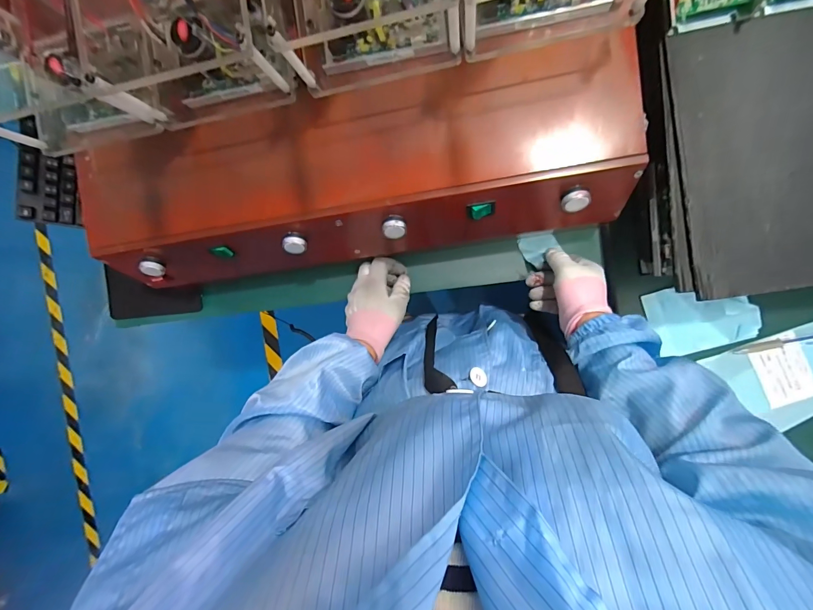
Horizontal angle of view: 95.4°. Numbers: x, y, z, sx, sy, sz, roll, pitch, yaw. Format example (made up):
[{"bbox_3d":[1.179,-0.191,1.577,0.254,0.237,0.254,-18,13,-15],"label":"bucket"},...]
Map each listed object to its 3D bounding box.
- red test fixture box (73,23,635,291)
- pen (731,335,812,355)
[{"bbox_3d":[-0.078,-0.144,0.461,0.643,0.119,0.183,-8,92,10],"label":"red test fixture box"},{"bbox_3d":[0.499,0.049,0.479,0.128,0.015,0.015,-12,91,10],"label":"pen"}]

